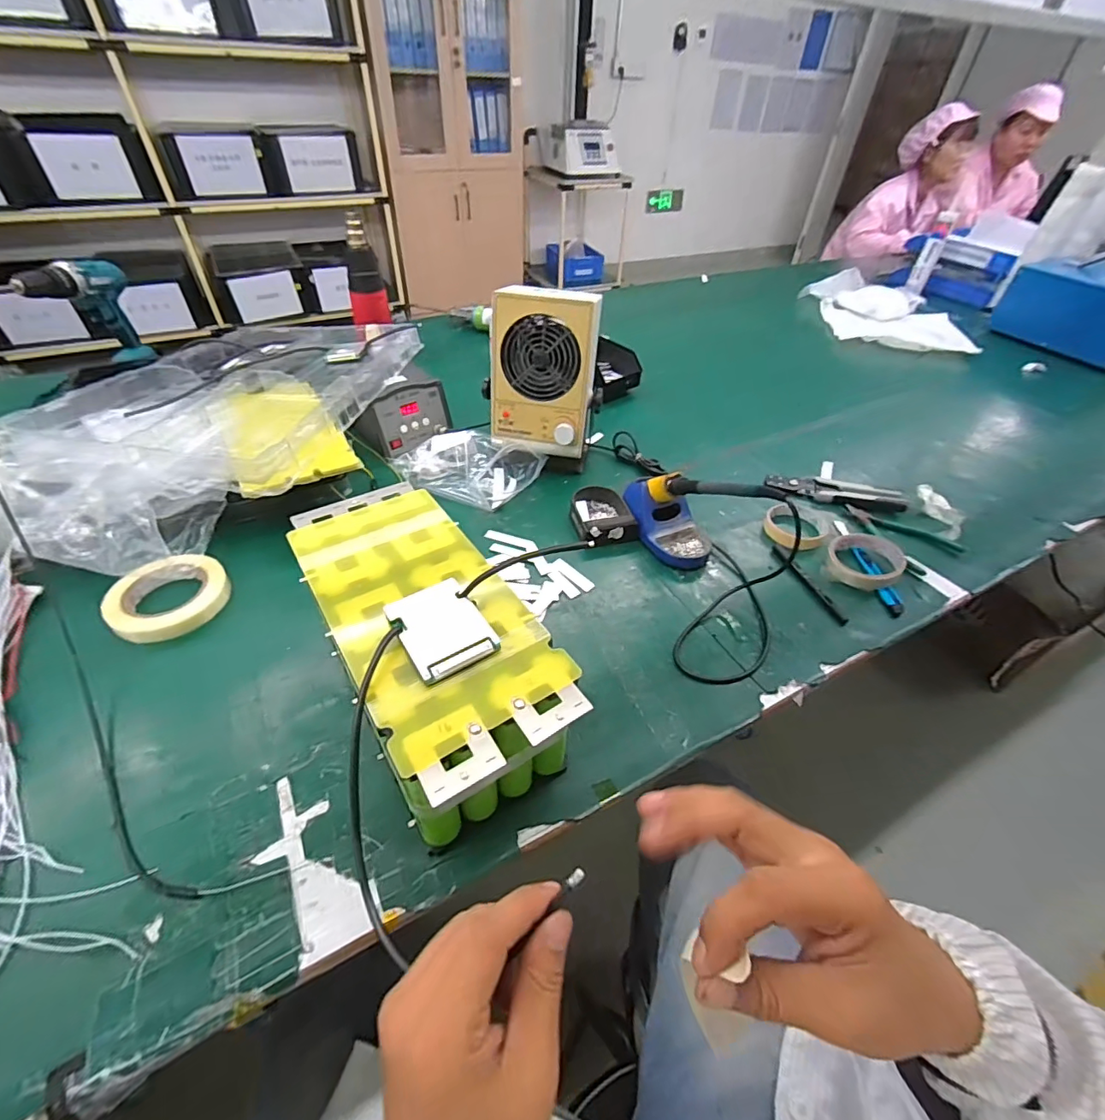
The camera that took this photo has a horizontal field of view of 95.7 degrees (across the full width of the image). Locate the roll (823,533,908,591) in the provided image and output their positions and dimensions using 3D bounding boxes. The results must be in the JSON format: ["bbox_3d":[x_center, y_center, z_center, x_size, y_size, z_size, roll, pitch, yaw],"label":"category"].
[{"bbox_3d":[0.409,0.001,0.654,0.088,0.026,0.095,1,44,-1],"label":"roll"}]

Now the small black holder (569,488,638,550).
[{"bbox_3d":[0.071,-0.062,0.702,0.082,0.029,0.102,-4,44,-6],"label":"small black holder"}]

